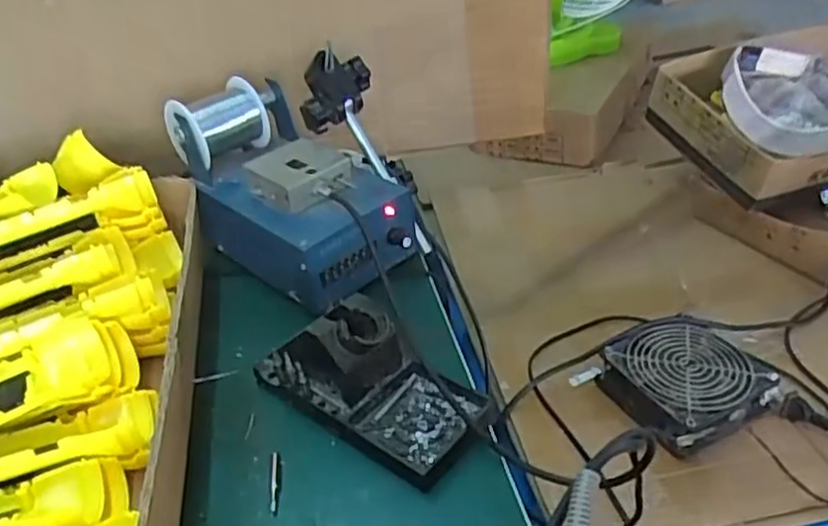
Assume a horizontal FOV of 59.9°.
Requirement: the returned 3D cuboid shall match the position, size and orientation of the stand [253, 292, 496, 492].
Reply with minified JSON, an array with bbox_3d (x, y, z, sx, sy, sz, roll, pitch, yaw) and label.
[{"bbox_3d":[-0.031,0.066,0.470,0.158,0.069,0.079,22,44,33],"label":"stand"}]

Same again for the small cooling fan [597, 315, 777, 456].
[{"bbox_3d":[0.257,0.111,0.680,0.129,0.043,0.119,-20,37,-22],"label":"small cooling fan"}]

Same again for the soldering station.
[{"bbox_3d":[-0.090,-0.049,0.602,0.174,0.086,0.118,27,46,37],"label":"soldering station"}]

